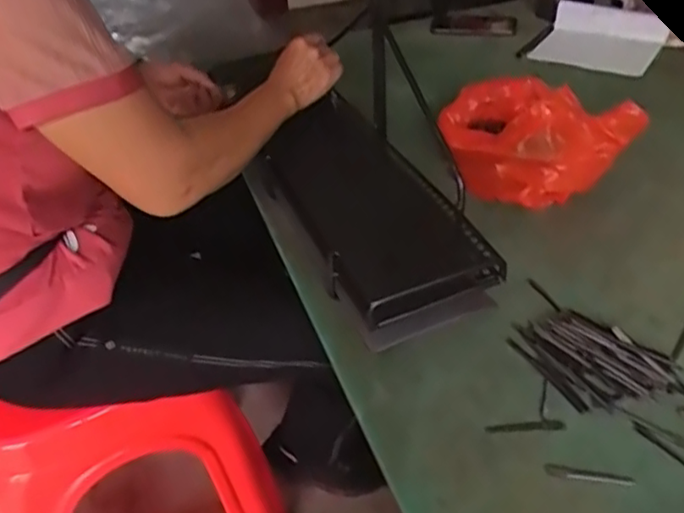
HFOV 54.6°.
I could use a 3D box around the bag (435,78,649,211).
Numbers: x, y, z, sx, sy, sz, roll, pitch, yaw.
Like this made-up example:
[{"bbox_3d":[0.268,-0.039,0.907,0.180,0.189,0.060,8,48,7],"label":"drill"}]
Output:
[{"bbox_3d":[0.226,-0.154,0.828,0.176,0.141,0.247,-17,29,-14],"label":"bag"}]

